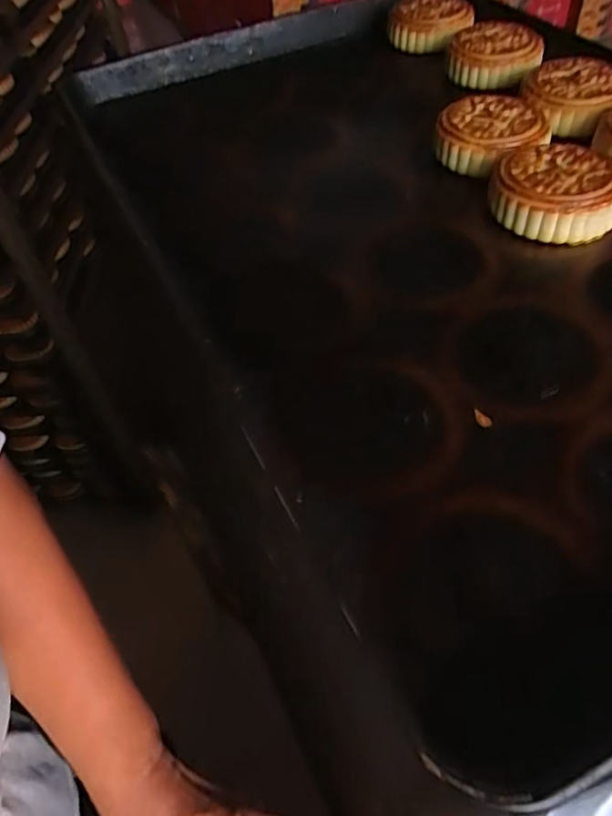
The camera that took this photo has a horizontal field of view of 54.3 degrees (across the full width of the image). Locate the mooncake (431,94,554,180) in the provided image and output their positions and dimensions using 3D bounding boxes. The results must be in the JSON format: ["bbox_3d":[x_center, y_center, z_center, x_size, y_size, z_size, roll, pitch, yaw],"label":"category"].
[{"bbox_3d":[0.130,-0.190,0.419,0.072,0.030,0.070,-2,48,2],"label":"mooncake"}]

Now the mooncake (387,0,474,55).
[{"bbox_3d":[0.114,-0.355,0.552,0.073,0.031,0.070,4,48,8],"label":"mooncake"}]

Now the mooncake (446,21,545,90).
[{"bbox_3d":[0.159,-0.297,0.502,0.073,0.027,0.076,12,50,14],"label":"mooncake"}]

